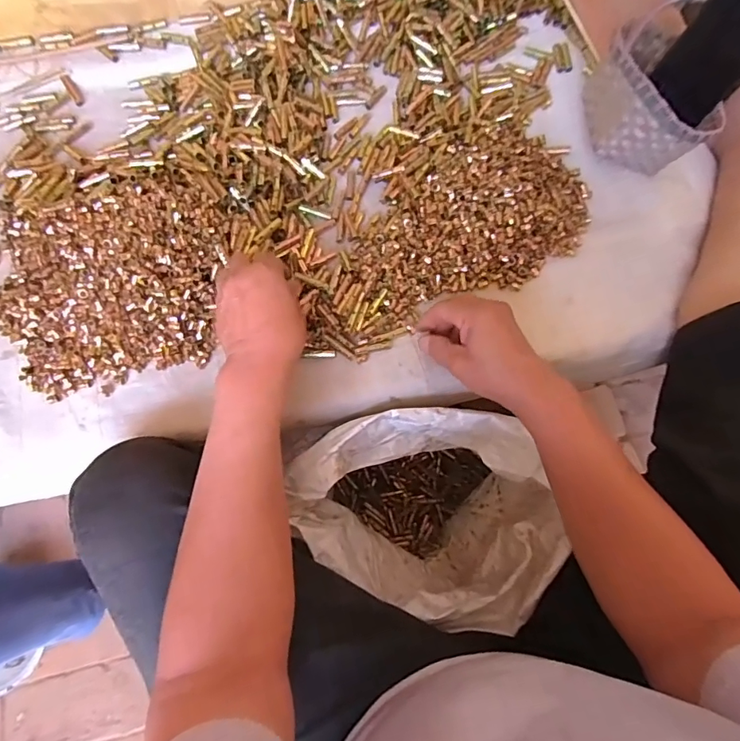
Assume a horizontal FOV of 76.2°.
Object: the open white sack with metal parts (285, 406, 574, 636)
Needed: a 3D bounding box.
[{"bbox_3d":[0.066,0.185,0.651,0.279,0.389,0.216,33,77,7],"label":"open white sack with metal parts"}]

